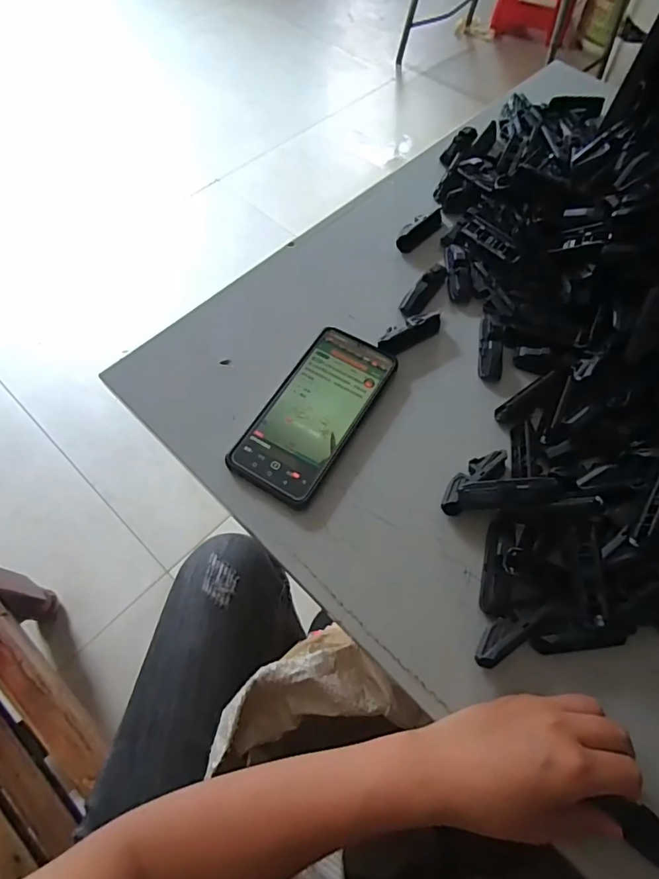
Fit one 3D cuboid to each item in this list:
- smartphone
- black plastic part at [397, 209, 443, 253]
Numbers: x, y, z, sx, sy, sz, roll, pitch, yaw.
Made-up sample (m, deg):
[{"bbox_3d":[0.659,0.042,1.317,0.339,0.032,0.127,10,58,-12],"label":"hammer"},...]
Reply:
[{"bbox_3d":[-0.012,-0.024,0.426,0.080,0.018,0.167,28,66,12],"label":"smartphone"},{"bbox_3d":[0.100,-0.232,0.529,0.019,0.019,0.074,40,69,17],"label":"black plastic part"}]

